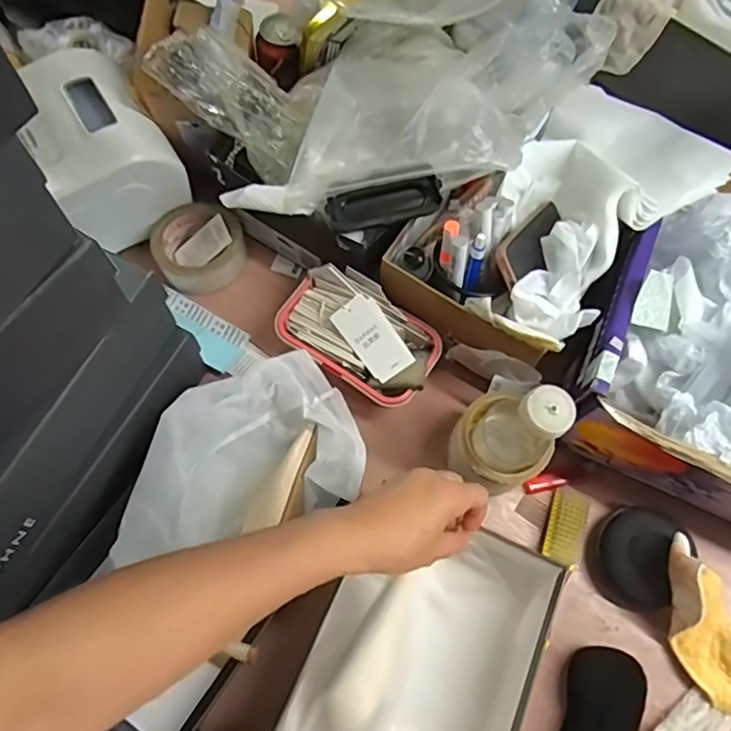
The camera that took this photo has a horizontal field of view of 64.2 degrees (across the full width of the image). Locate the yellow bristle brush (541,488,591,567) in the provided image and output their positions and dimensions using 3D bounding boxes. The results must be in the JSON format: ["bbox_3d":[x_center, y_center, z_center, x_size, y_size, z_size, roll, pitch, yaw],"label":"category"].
[{"bbox_3d":[0.200,0.162,0.582,0.032,0.023,0.071,21,70,5],"label":"yellow bristle brush"}]

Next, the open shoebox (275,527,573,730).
[{"bbox_3d":[0.045,0.277,0.492,0.190,0.083,0.306,25,70,7],"label":"open shoebox"}]

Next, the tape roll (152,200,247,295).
[{"bbox_3d":[-0.192,-0.141,0.672,0.098,0.046,0.098,1,69,-3],"label":"tape roll"}]

